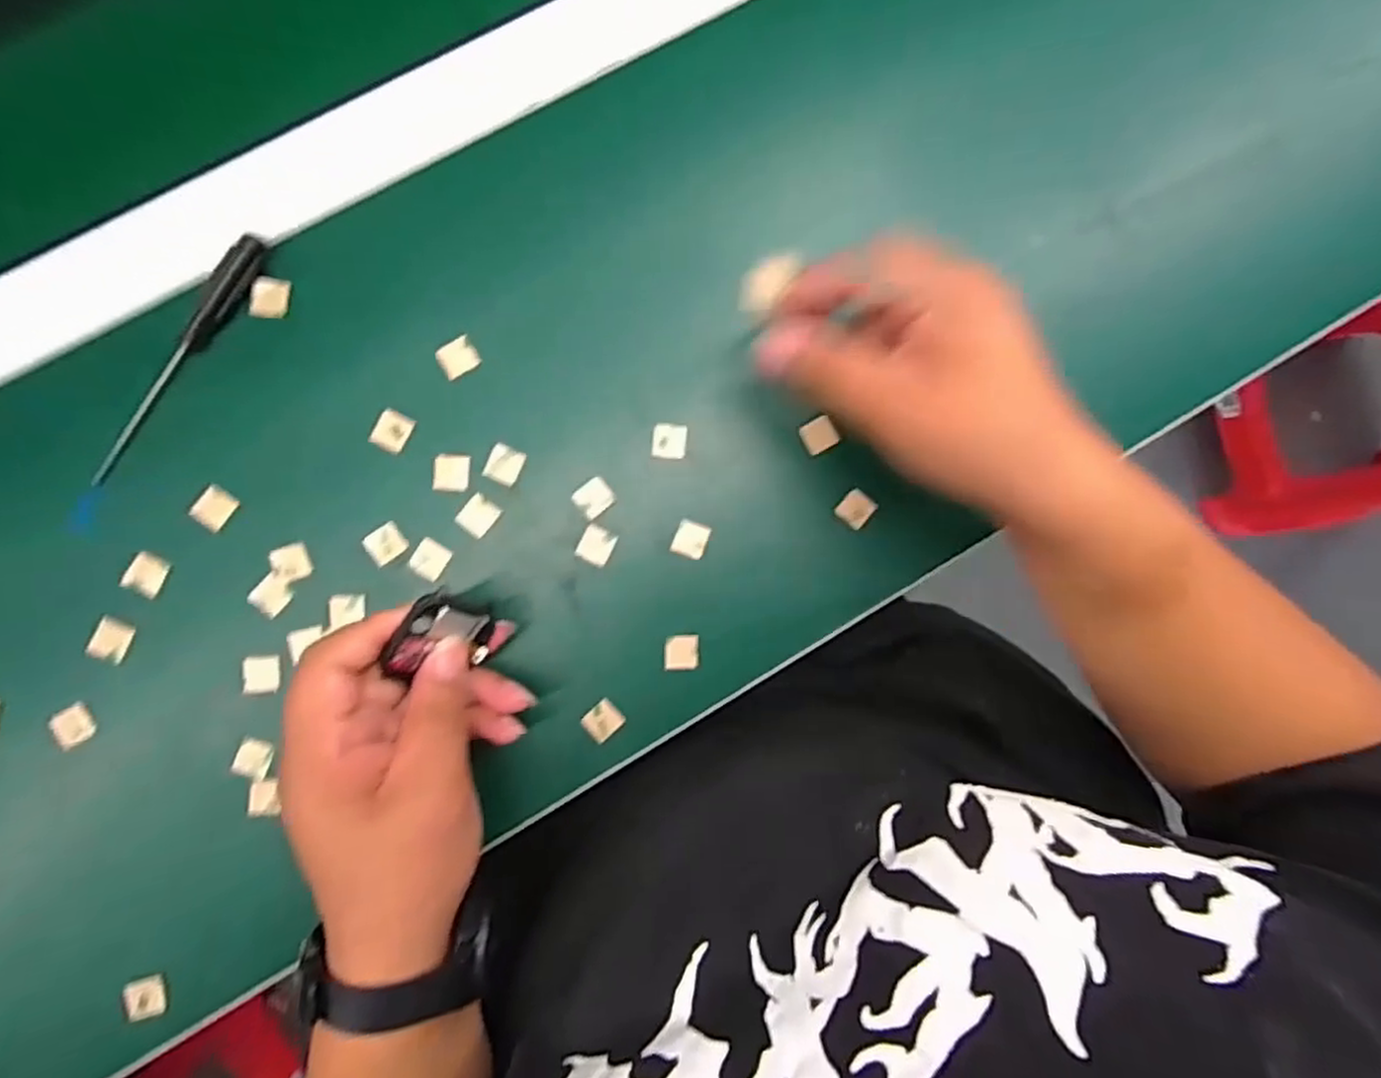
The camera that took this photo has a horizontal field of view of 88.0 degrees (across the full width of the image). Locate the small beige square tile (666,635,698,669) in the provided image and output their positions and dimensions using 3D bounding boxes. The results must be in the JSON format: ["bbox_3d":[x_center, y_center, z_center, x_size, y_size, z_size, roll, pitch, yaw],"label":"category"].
[{"bbox_3d":[-0.004,0.056,0.354,0.016,0.004,0.016,0,89,-6],"label":"small beige square tile"}]

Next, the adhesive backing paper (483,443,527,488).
[{"bbox_3d":[-0.090,-0.036,0.346,0.015,0.004,0.018,23,87,-5],"label":"adhesive backing paper"}]

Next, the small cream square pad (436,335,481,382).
[{"bbox_3d":[-0.112,-0.087,0.343,0.018,0.004,0.015,-36,93,-5],"label":"small cream square pad"}]

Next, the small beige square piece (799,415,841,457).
[{"bbox_3d":[0.065,-0.052,0.360,0.016,0.007,0.016,-30,92,-5],"label":"small beige square piece"}]

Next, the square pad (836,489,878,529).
[{"bbox_3d":[0.085,-0.015,0.366,0.015,0.004,0.017,40,86,-4],"label":"square pad"}]

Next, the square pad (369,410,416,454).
[{"bbox_3d":[-0.142,-0.051,0.340,0.015,0.004,0.019,26,87,-5],"label":"square pad"}]

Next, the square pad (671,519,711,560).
[{"bbox_3d":[0.001,0.000,0.355,0.017,0.004,0.017,19,87,-5],"label":"square pad"}]

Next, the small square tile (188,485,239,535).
[{"bbox_3d":[-0.221,-0.014,0.330,0.015,0.004,0.018,34,86,-4],"label":"small square tile"}]

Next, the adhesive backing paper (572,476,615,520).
[{"bbox_3d":[-0.047,-0.020,0.350,0.018,0.004,0.015,-42,93,-5],"label":"adhesive backing paper"}]

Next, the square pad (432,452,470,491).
[{"bbox_3d":[-0.115,-0.032,0.342,0.016,0.004,0.018,5,89,-6],"label":"square pad"}]

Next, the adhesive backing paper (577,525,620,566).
[{"bbox_3d":[-0.046,0.003,0.350,0.017,0.004,0.016,28,87,-5],"label":"adhesive backing paper"}]

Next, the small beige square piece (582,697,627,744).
[{"bbox_3d":[-0.043,0.089,0.350,0.018,0.004,0.016,-42,93,-5],"label":"small beige square piece"}]

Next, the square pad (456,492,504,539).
[{"bbox_3d":[-0.102,-0.011,0.342,0.015,0.004,0.018,39,86,-4],"label":"square pad"}]

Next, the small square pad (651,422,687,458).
[{"bbox_3d":[-0.011,-0.049,0.355,0.017,0.004,0.017,6,89,-6],"label":"small square pad"}]

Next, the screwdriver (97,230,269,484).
[{"bbox_3d":[-0.232,-0.082,0.325,0.012,0.014,0.129,32,86,-4],"label":"screwdriver"}]

